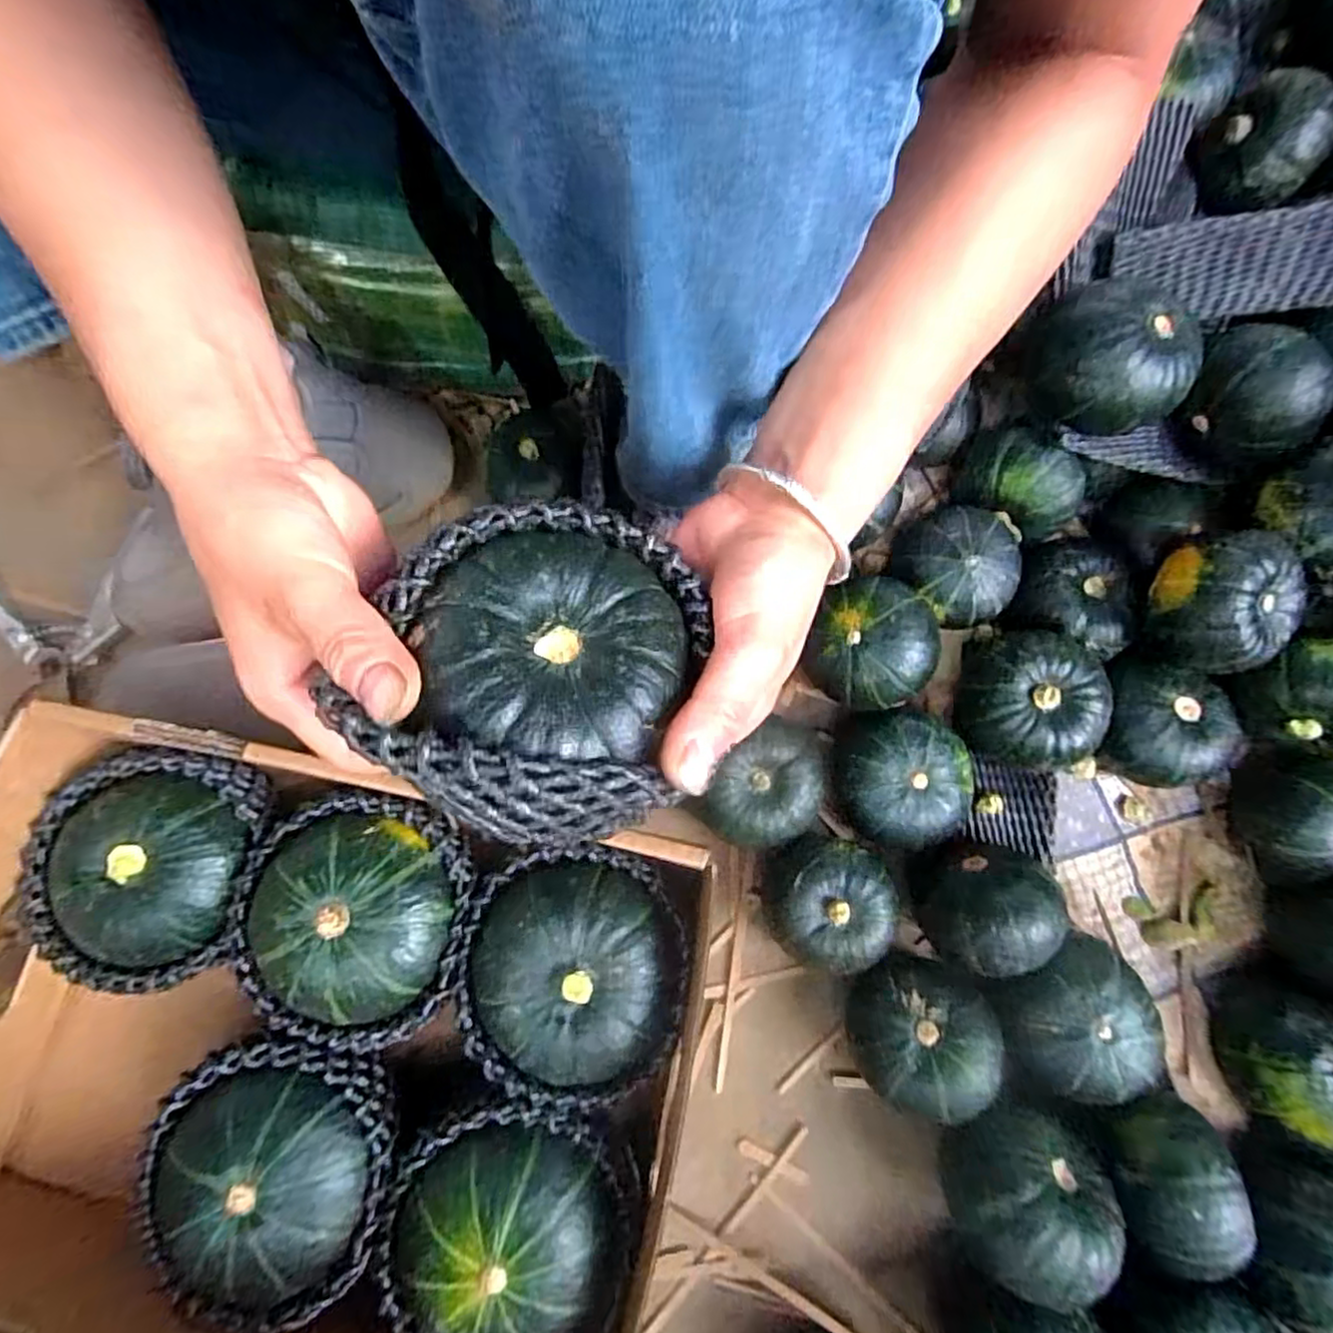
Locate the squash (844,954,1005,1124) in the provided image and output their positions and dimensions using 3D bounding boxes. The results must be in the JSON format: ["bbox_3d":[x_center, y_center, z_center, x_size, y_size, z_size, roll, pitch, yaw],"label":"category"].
[{"bbox_3d":[0.166,0.235,0.420,0.088,0.059,0.089,20,79,5],"label":"squash"}]

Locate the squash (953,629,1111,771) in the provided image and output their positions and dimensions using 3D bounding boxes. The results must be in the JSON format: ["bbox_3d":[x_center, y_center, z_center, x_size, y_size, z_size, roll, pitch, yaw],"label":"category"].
[{"bbox_3d":[0.246,0.024,0.453,0.085,0.059,0.081,0,78,1],"label":"squash"}]

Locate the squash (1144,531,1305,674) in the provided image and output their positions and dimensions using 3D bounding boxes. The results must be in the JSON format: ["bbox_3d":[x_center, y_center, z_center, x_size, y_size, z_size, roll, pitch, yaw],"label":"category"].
[{"bbox_3d":[0.361,-0.039,0.431,0.081,0.066,0.082,0,78,1],"label":"squash"}]

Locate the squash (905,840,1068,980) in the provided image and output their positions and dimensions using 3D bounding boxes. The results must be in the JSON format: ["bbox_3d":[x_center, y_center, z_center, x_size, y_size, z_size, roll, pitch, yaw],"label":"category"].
[{"bbox_3d":[0.207,0.155,0.425,0.083,0.060,0.074,4,78,1],"label":"squash"}]

